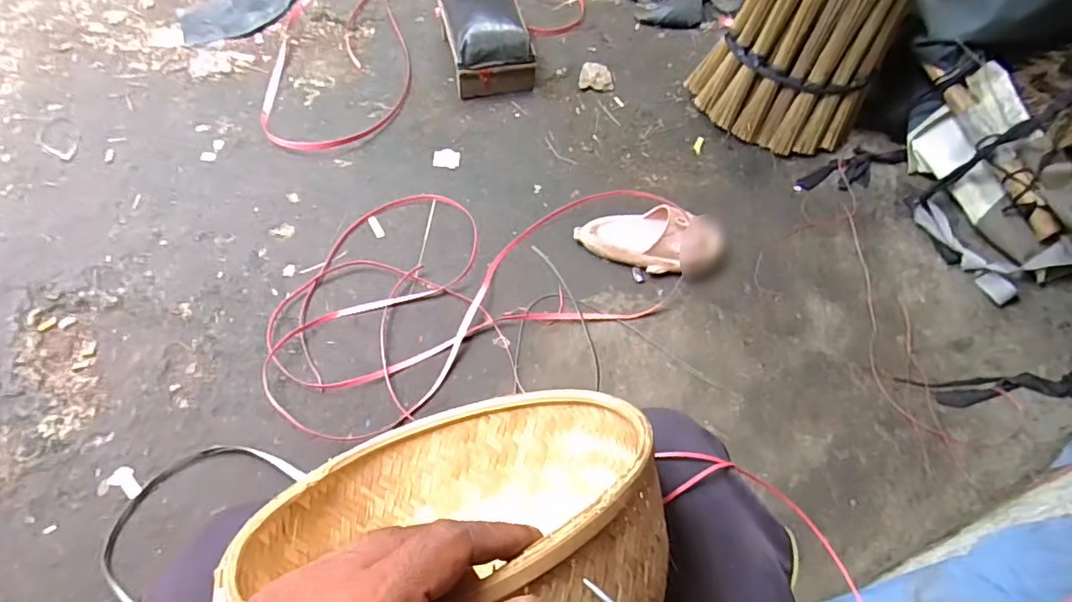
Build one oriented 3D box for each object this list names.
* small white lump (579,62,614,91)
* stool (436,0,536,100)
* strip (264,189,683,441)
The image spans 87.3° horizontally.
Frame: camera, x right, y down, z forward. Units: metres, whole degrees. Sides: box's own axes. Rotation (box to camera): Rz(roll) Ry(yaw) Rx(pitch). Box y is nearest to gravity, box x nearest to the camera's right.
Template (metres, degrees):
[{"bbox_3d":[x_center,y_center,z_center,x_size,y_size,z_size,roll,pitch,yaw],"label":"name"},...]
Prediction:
[{"bbox_3d":[0.144,-0.525,1.315,0.079,0.033,0.050,11,62,1],"label":"small white lump"},{"bbox_3d":[-0.111,-0.590,1.254,0.170,0.162,0.236,-15,64,-11],"label":"stool"},{"bbox_3d":[-0.113,-0.060,1.020,0.760,0.037,0.414,-22,66,-15],"label":"strip"}]

